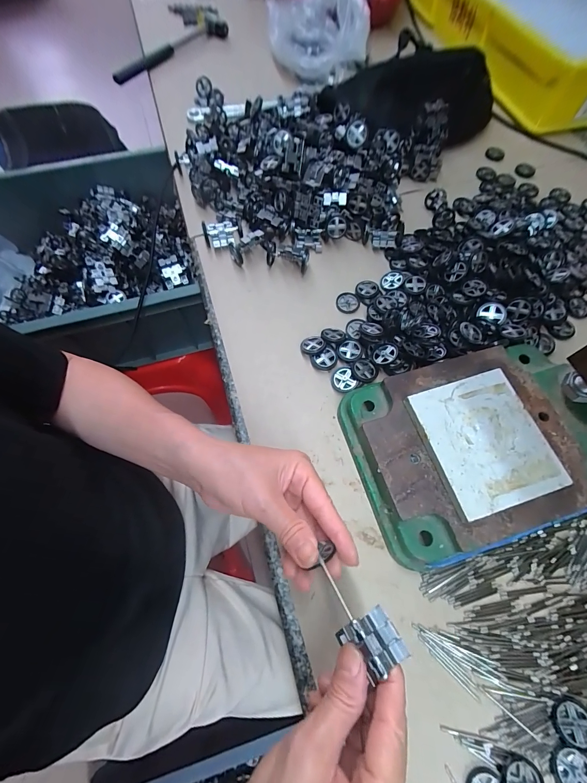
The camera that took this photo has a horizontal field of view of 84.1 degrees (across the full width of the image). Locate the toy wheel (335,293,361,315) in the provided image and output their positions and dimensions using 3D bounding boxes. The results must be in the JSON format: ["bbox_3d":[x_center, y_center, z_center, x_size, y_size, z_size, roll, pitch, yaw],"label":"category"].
[{"bbox_3d":[0.064,-0.105,0.385,0.027,0.006,0.026,-1,66,2],"label":"toy wheel"}]

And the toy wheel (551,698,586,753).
[{"bbox_3d":[0.200,0.236,0.232,0.027,0.007,0.025,-1,66,2],"label":"toy wheel"}]

